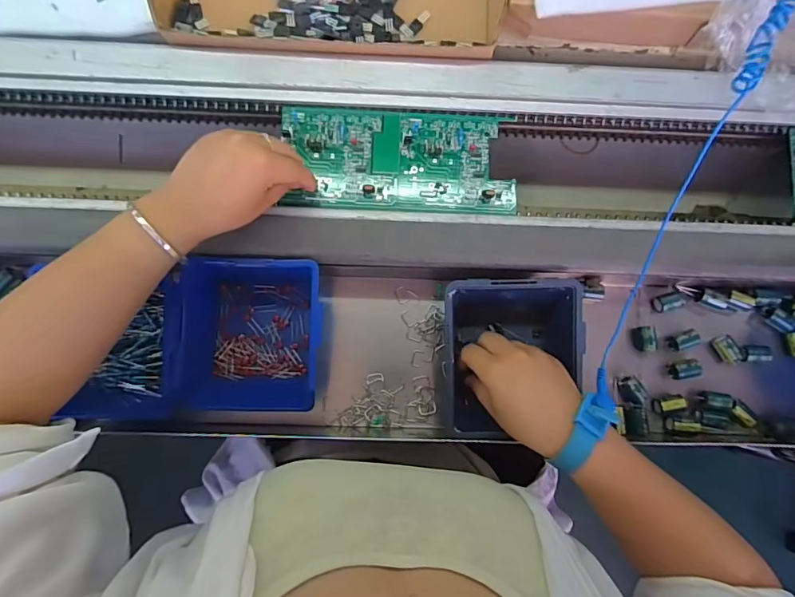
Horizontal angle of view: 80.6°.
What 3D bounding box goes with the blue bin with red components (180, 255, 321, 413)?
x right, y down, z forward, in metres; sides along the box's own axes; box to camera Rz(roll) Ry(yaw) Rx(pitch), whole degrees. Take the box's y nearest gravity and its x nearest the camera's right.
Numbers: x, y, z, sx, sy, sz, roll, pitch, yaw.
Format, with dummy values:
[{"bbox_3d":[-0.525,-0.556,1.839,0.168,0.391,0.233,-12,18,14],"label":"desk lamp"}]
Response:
[{"bbox_3d":[-0.127,0.034,0.425,0.115,0.069,0.131,2,81,-1],"label":"blue bin with red components"}]

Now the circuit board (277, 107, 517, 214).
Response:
[{"bbox_3d":[0.003,-0.129,0.439,0.210,0.007,0.098,1,81,-1],"label":"circuit board"}]

